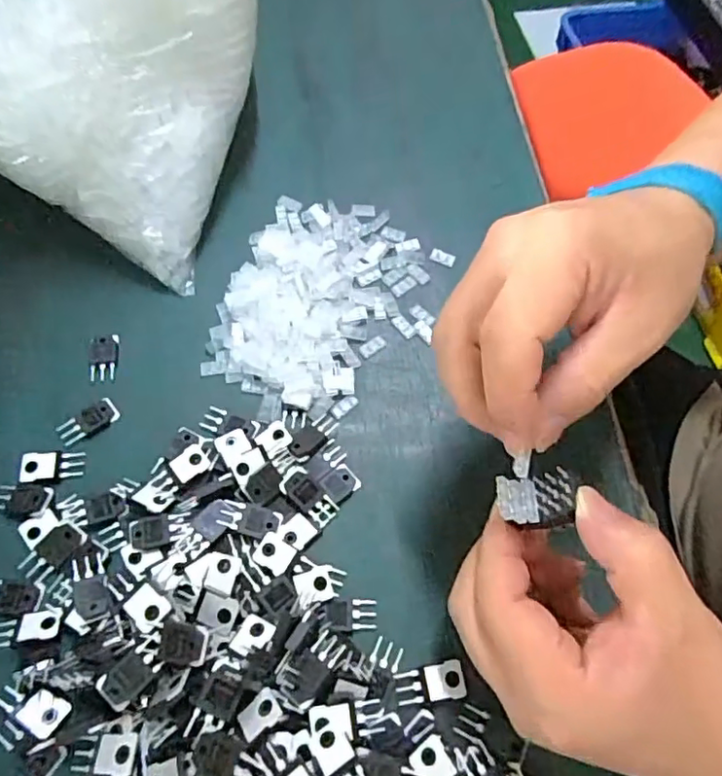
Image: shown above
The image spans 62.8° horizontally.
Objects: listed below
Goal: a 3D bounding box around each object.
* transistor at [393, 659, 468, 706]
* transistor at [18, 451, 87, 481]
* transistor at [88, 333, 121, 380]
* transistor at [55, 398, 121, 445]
[{"bbox_3d":[0.031,0.133,0.267,0.030,0.004,0.015,-5,65,-6],"label":"transistor"},{"bbox_3d":[-0.163,0.041,0.310,0.032,0.004,0.016,0,64,-3],"label":"transistor"},{"bbox_3d":[-0.149,-0.019,0.341,0.016,0.004,0.029,-6,65,-6],"label":"transistor"},{"bbox_3d":[-0.150,0.018,0.324,0.031,0.004,0.017,-36,71,-18],"label":"transistor"}]

